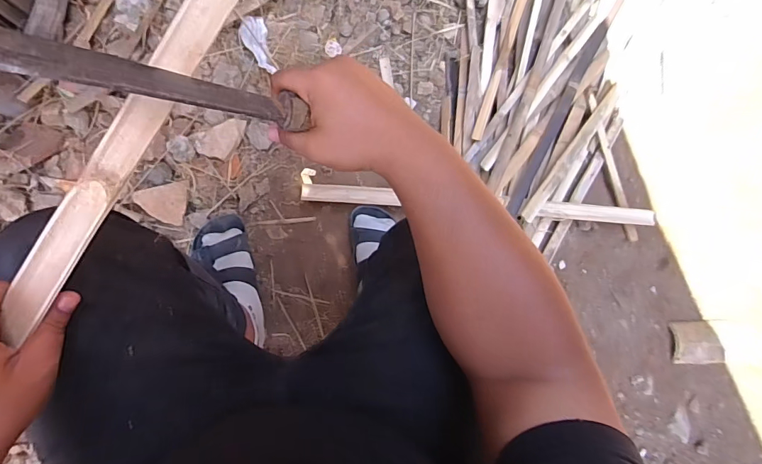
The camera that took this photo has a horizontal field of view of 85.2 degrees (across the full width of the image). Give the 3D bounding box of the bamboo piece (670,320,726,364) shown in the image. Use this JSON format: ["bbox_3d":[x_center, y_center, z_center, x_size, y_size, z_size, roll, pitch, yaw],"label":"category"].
[{"bbox_3d":[0.661,0.228,0.862,0.091,0.034,0.084,-2,79,-8],"label":"bamboo piece"}]

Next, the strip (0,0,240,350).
[{"bbox_3d":[-0.149,-0.120,0.297,0.029,0.009,0.455,34,94,-3],"label":"strip"}]

